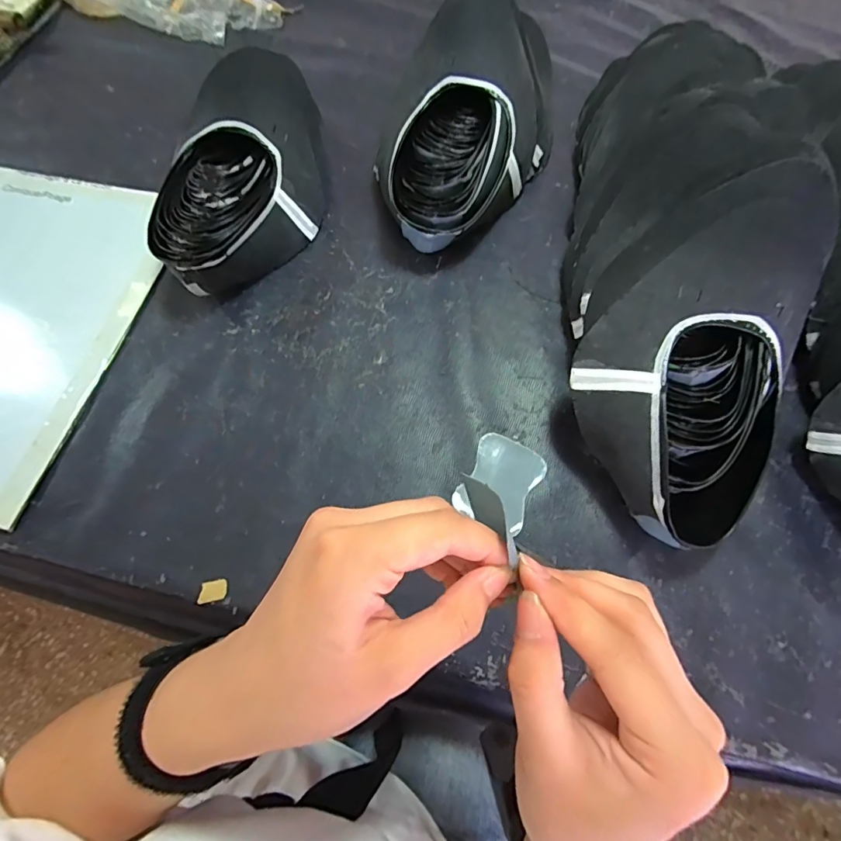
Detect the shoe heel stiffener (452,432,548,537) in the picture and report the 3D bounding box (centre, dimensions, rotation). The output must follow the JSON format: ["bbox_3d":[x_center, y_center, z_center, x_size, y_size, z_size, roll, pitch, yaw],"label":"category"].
[{"bbox_3d":[0.067,0.050,0.374,0.058,0.005,0.073,26,69,10],"label":"shoe heel stiffener"}]

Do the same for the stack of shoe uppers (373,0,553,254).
[{"bbox_3d":[0.056,-0.312,0.465,0.151,0.140,0.289,15,67,6],"label":"stack of shoe uppers"}]

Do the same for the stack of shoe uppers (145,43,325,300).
[{"bbox_3d":[-0.173,-0.241,0.456,0.130,0.095,0.250,4,67,1],"label":"stack of shoe uppers"}]

